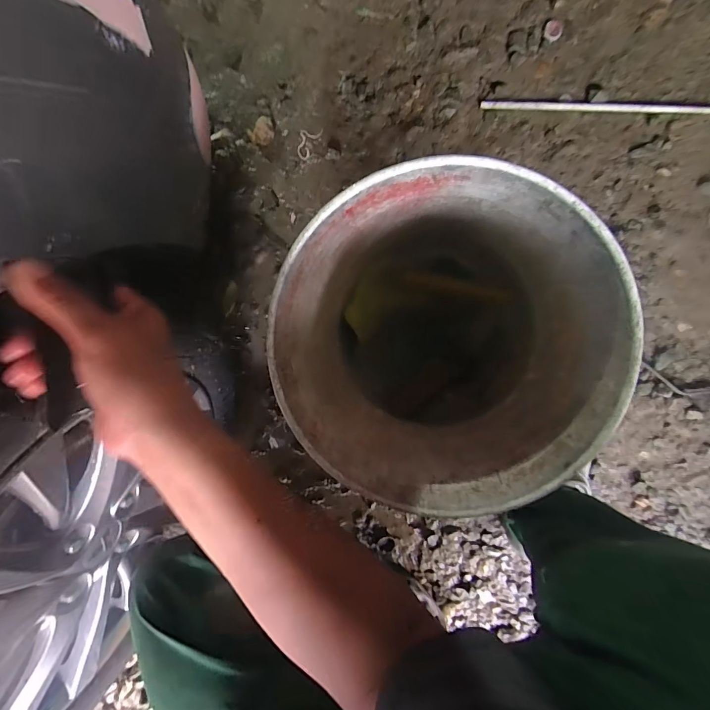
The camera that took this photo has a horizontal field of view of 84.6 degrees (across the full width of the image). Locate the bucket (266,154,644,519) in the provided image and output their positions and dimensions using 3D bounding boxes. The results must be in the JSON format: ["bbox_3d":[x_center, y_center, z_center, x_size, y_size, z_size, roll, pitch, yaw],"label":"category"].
[{"bbox_3d":[0.086,-0.020,0.438,0.280,0.261,0.279,1,95,8],"label":"bucket"}]

